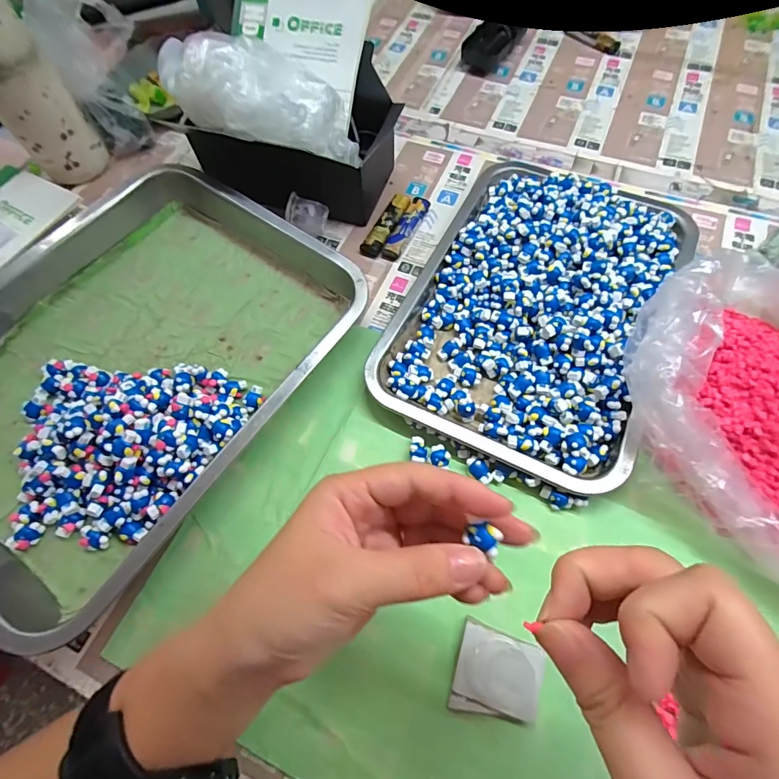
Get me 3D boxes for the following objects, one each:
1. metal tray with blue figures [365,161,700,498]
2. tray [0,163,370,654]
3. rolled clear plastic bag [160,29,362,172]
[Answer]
[{"bbox_3d":[0.129,-0.084,0.373,0.205,0.040,0.298,24,67,14],"label":"metal tray with blue figures"},{"bbox_3d":[-0.220,-0.018,0.350,0.275,0.046,0.362,31,69,16],"label":"tray"},{"bbox_3d":[-0.107,-0.252,0.380,0.170,0.062,0.073,15,63,-13],"label":"rolled clear plastic bag"}]

